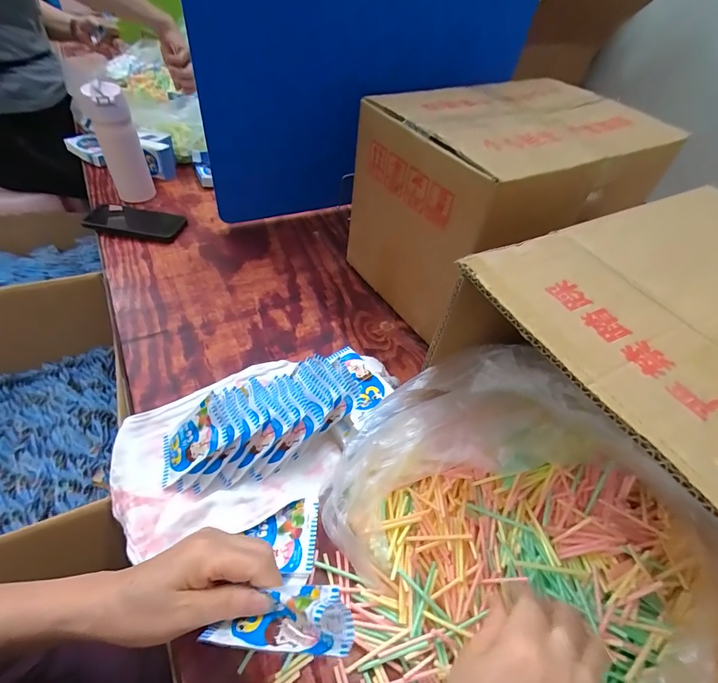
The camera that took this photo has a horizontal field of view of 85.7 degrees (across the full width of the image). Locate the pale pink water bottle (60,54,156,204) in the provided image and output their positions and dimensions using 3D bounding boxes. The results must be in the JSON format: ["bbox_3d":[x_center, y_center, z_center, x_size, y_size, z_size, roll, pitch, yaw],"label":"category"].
[{"bbox_3d":[-0.451,-0.369,0.719,0.079,0.233,0.076,-21,54,-23],"label":"pale pink water bottle"}]

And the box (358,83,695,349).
[{"bbox_3d":[0.216,-0.204,0.614,0.376,0.277,0.269,-22,54,-24],"label":"box"}]

